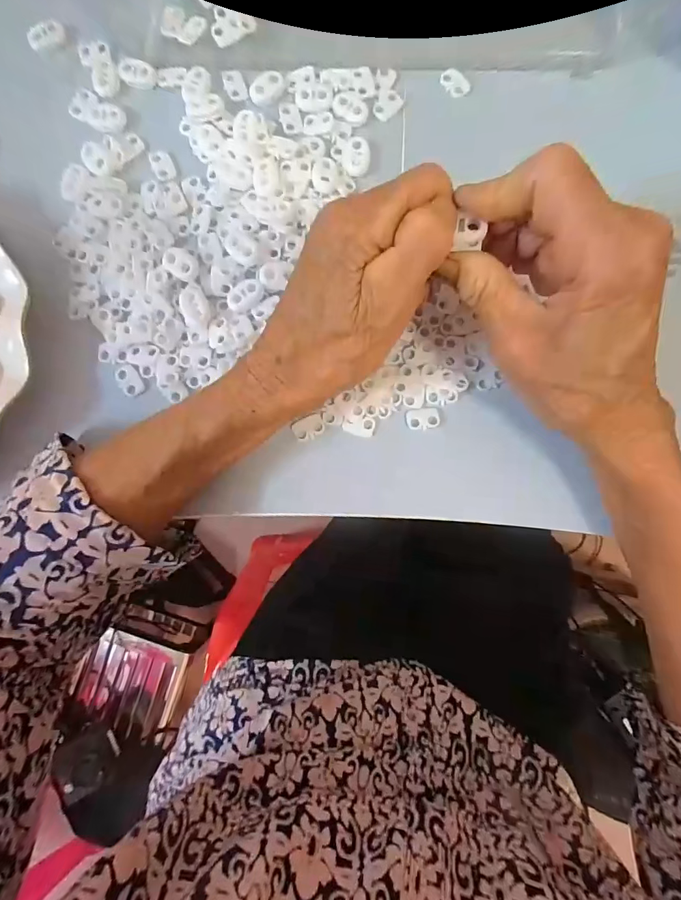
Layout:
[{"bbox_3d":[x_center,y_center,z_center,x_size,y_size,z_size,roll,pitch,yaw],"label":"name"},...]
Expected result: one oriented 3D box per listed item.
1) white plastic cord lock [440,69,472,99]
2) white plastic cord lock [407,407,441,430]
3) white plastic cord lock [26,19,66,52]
[{"bbox_3d":[0.068,-0.218,0.257,0.019,0.004,0.012,40,90,4],"label":"white plastic cord lock"},{"bbox_3d":[0.047,-0.018,0.245,0.018,0.004,0.012,-6,87,3],"label":"white plastic cord lock"},{"bbox_3d":[-0.176,-0.247,0.257,0.022,0.009,0.007,-26,86,2],"label":"white plastic cord lock"}]

